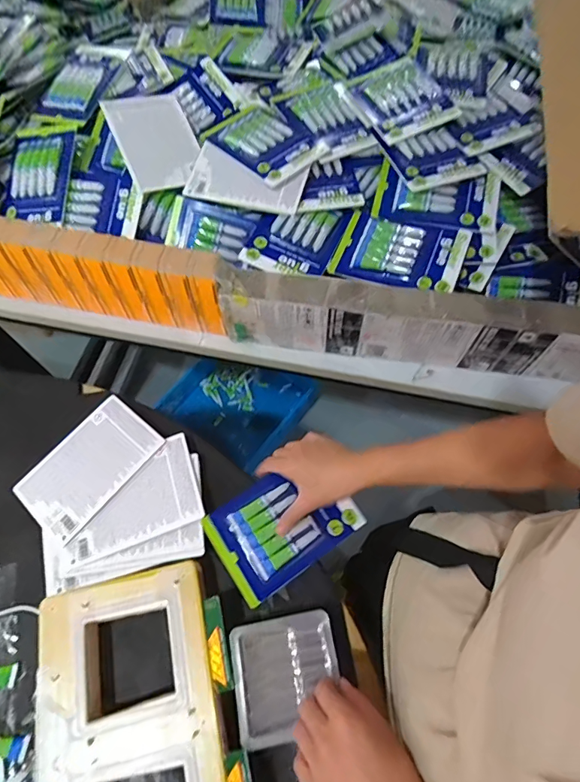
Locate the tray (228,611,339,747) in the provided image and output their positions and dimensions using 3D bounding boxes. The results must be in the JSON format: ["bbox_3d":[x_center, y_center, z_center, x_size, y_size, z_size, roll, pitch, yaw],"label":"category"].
[{"bbox_3d":[-0.002,0.286,0.439,0.102,0.012,0.102,-12,64,-4],"label":"tray"}]

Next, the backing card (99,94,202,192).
[{"bbox_3d":[-0.197,-0.374,0.653,0.114,0.009,0.167,-21,79,-22],"label":"backing card"}]

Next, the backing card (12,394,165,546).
[{"bbox_3d":[-0.259,0.094,0.559,0.114,0.004,0.169,35,71,22],"label":"backing card"}]

